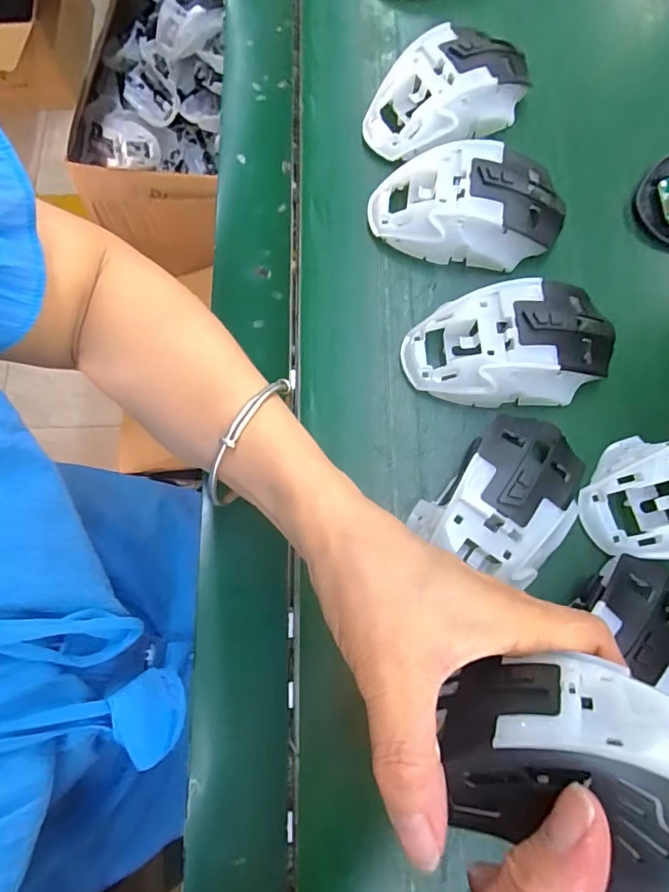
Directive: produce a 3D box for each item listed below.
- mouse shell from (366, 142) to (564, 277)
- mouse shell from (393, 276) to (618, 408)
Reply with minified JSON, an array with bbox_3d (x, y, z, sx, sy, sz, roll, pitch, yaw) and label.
[{"bbox_3d":[0.081,-0.147,0.305,0.113,0.042,0.061,11,79,4],"label":"mouse shell"},{"bbox_3d":[0.098,-0.055,0.279,0.111,0.036,0.062,-6,78,0],"label":"mouse shell"}]

